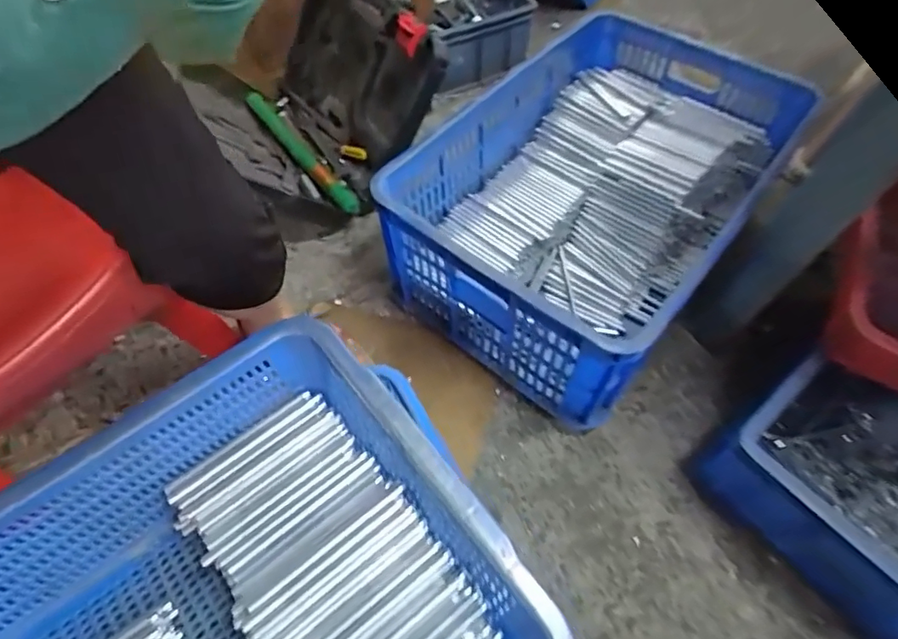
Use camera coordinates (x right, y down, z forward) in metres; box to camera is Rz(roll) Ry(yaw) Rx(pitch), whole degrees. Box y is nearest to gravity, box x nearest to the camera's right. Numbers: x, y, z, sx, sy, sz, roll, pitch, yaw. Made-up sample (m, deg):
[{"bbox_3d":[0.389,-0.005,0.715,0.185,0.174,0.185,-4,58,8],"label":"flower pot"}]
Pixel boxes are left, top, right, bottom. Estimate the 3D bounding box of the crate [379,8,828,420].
[{"bbox_3d":[0.227,-0.190,0.841,0.420,0.264,0.593,34,66,20],"label":"crate"}]

